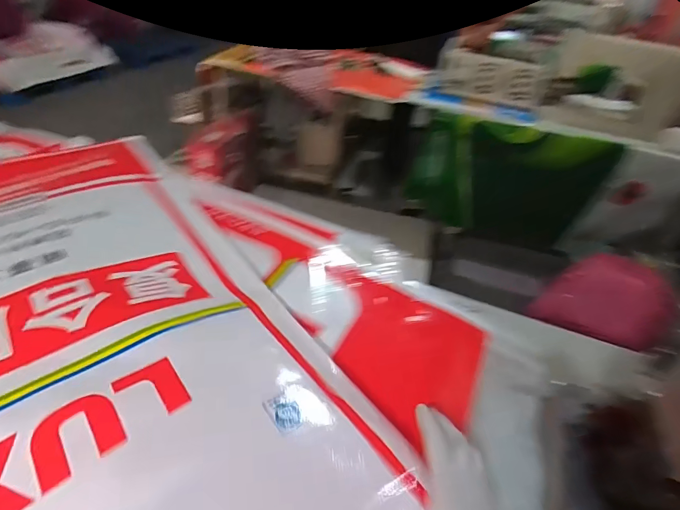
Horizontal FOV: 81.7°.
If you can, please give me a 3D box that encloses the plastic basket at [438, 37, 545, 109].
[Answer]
[{"bbox_3d":[0.595,-0.717,1.595,0.414,0.194,0.202,23,42,20],"label":"plastic basket"}]

